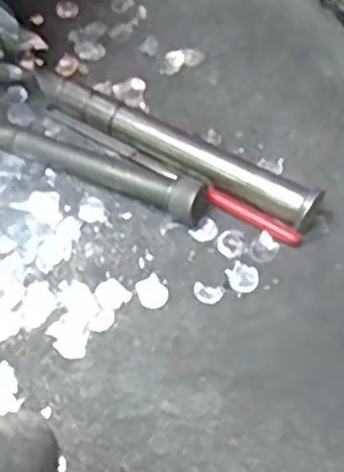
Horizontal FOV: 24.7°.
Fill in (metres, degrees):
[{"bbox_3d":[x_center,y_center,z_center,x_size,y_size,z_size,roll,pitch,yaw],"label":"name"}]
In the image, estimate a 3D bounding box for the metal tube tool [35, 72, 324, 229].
[{"bbox_3d":[-0.001,-0.050,0.441,0.180,0.019,0.019,29,64,22],"label":"metal tube tool"}]

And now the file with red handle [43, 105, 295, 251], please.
[{"bbox_3d":[-0.004,-0.037,0.442,0.174,0.008,0.008,29,63,22],"label":"file with red handle"}]

